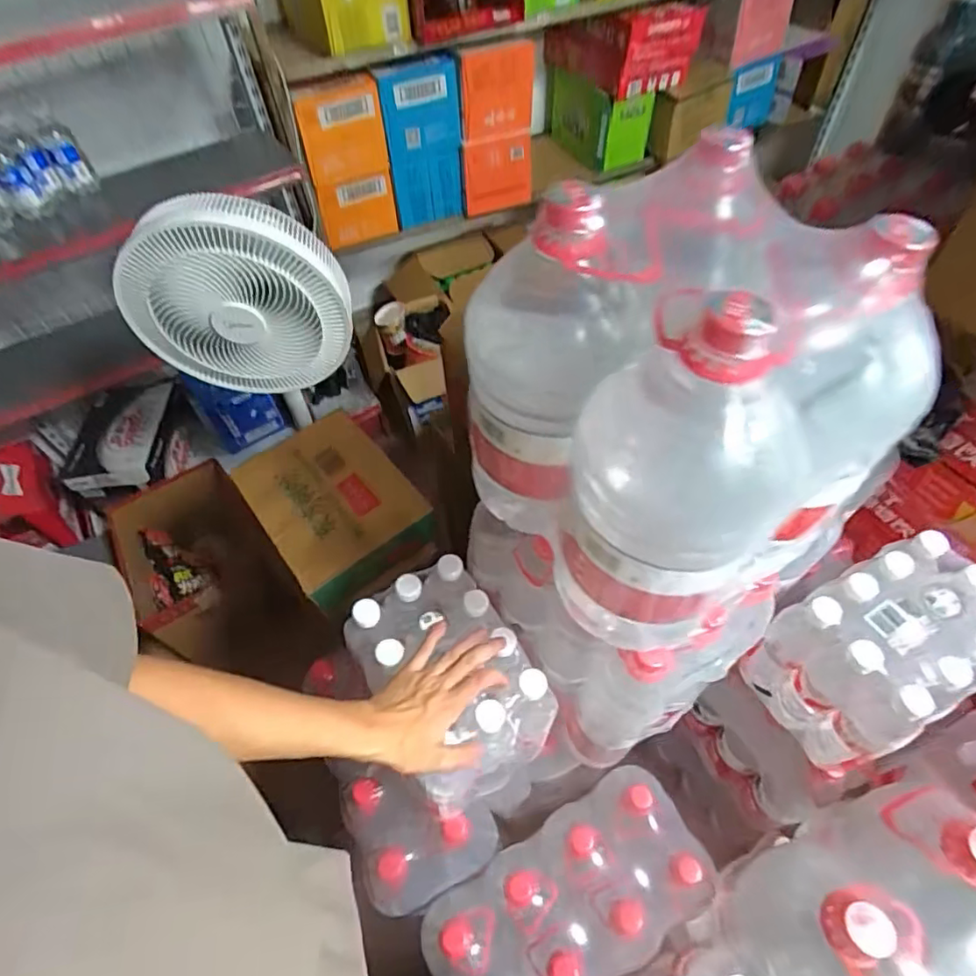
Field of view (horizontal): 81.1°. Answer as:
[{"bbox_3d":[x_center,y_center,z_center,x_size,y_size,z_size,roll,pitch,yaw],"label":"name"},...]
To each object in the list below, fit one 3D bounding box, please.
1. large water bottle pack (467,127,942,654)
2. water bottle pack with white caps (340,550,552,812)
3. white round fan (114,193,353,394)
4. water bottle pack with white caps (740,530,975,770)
[{"bbox_3d":[0.159,-0.055,0.490,0.247,0.327,0.241,-29,58,-16],"label":"large water bottle pack"},{"bbox_3d":[-0.050,0.240,0.725,0.177,0.186,0.248,-27,57,-14],"label":"water bottle pack with white caps"},{"bbox_3d":[-0.401,-0.302,0.922,0.333,0.311,0.091,-6,55,0],"label":"white round fan"},{"bbox_3d":[0.511,0.205,0.738,0.261,0.208,0.168,-26,57,-14],"label":"water bottle pack with white caps"}]

